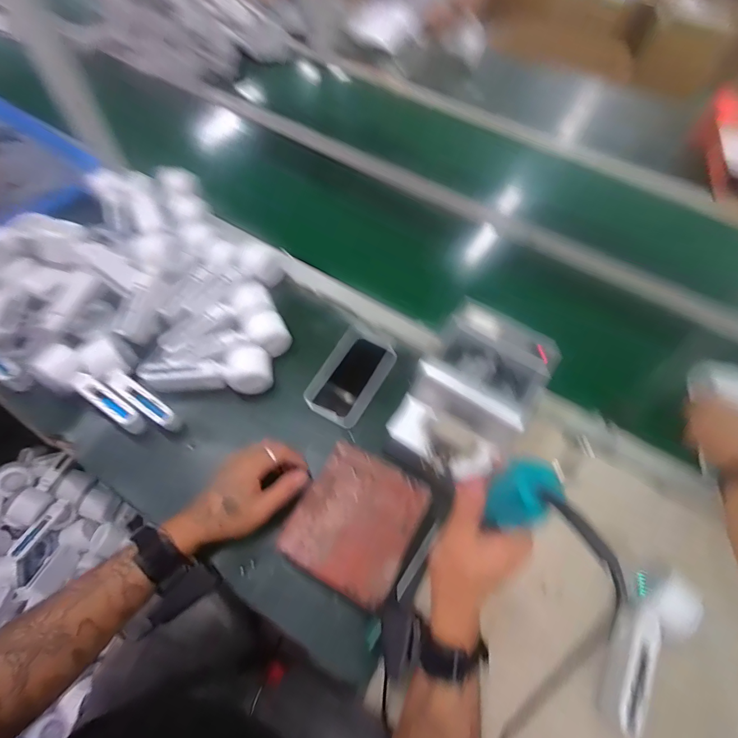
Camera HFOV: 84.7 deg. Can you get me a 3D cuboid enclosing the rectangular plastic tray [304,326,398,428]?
[{"bbox_3d":[-0.027,0.014,0.603,0.089,0.034,0.148,27,62,12],"label":"rectangular plastic tray"}]

